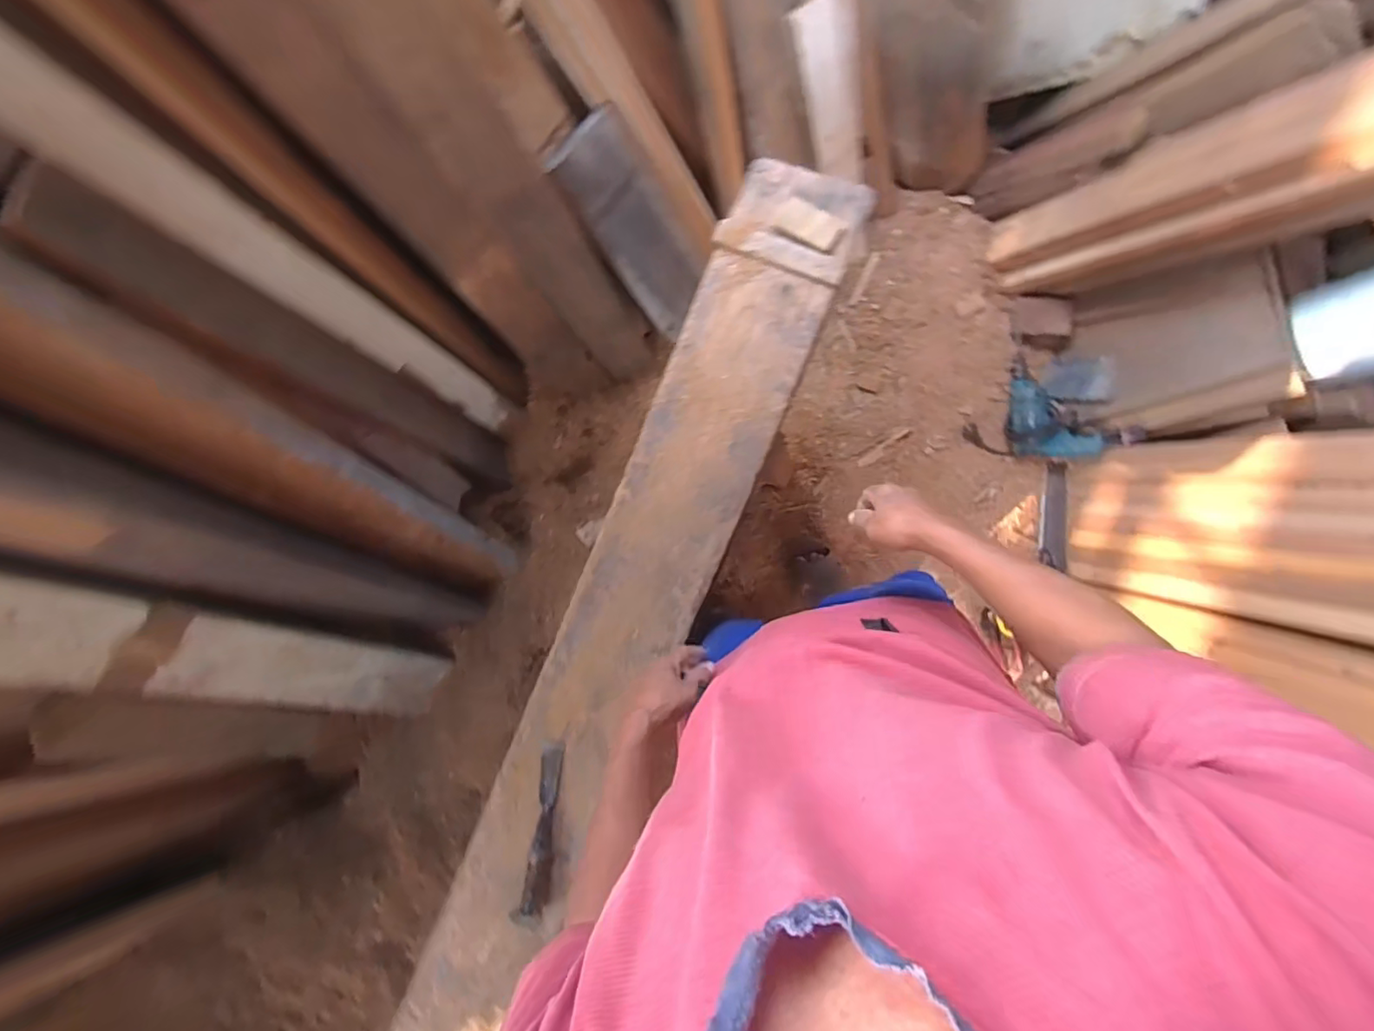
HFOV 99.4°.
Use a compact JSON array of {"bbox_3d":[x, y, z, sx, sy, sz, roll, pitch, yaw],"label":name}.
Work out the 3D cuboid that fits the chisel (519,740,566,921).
[{"bbox_3d":[-0.204,0.442,0.829,0.030,0.020,0.215,4,77,7],"label":"chisel"}]

